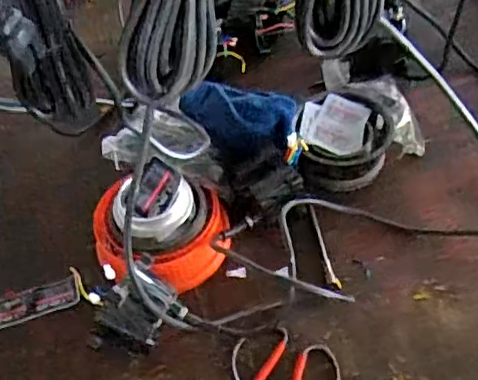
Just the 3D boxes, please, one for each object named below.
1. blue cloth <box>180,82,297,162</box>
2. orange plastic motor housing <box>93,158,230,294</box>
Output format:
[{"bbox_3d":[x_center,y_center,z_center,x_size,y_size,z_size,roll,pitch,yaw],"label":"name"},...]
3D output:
[{"bbox_3d":[0.002,-0.094,0.790,0.163,0.049,0.106,12,55,15],"label":"blue cloth"},{"bbox_3d":[-0.092,0.050,0.735,0.166,0.085,0.138,-6,52,1],"label":"orange plastic motor housing"}]

